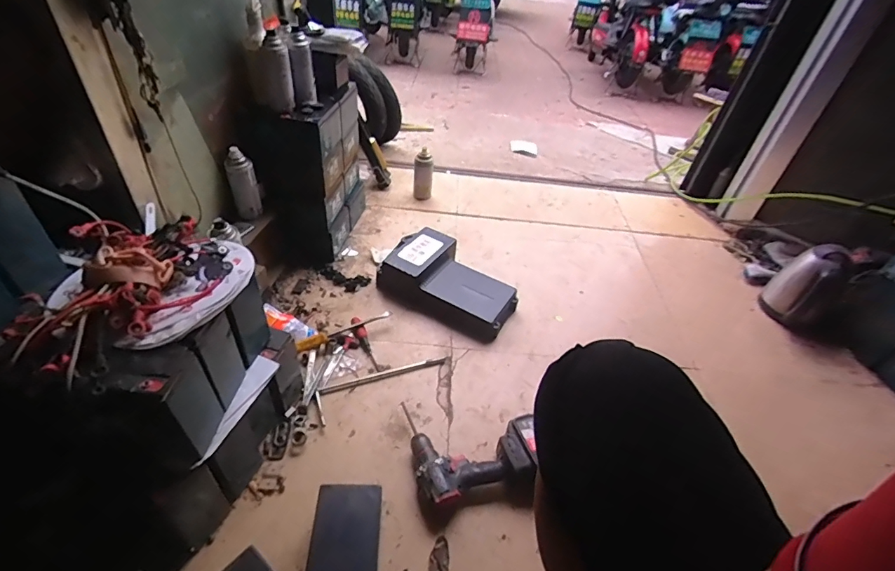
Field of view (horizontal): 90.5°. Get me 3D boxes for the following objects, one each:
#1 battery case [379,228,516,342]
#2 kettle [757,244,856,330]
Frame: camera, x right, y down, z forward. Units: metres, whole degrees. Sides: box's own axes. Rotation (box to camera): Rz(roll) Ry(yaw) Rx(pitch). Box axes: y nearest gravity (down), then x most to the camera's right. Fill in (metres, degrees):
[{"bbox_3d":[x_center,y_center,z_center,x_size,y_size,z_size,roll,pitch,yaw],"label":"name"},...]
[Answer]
[{"bbox_3d":[-0.001,-0.008,1.169,0.366,0.101,0.224,27,45,20],"label":"battery case"},{"bbox_3d":[0.947,0.012,1.178,0.167,0.214,0.145,-30,54,-33],"label":"kettle"}]

